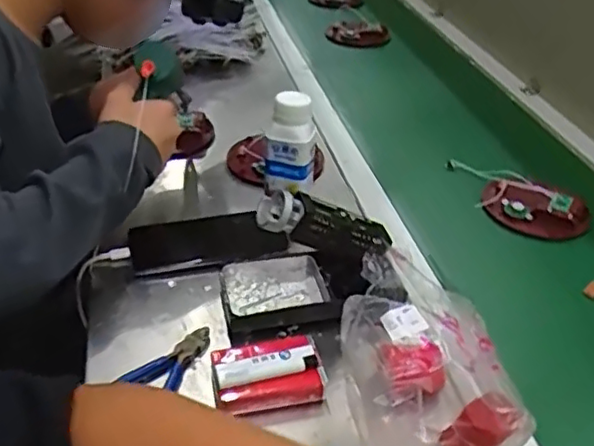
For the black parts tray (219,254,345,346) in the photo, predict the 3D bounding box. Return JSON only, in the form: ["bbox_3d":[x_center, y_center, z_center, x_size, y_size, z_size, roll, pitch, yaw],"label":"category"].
[{"bbox_3d":[-0.020,0.067,0.595,0.098,0.027,0.086,-5,37,-12],"label":"black parts tray"}]

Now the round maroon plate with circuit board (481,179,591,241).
[{"bbox_3d":[0.281,-0.019,0.741,0.119,0.030,0.069,19,39,20],"label":"round maroon plate with circuit board"}]

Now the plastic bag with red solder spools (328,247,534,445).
[{"bbox_3d":[0.092,0.105,0.511,0.118,0.089,0.186,-1,37,-7],"label":"plastic bag with red solder spools"}]

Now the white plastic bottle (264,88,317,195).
[{"bbox_3d":[-0.006,-0.089,0.681,0.051,0.098,0.046,5,36,2],"label":"white plastic bottle"}]

